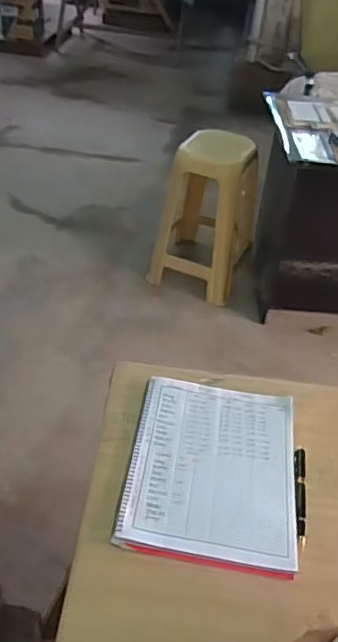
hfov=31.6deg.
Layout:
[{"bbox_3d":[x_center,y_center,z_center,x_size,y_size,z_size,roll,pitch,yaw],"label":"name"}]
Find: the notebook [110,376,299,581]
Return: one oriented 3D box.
[{"bbox_3d":[0.060,0.188,0.797,0.213,0.015,0.282,9,38,3],"label":"notebook"}]

